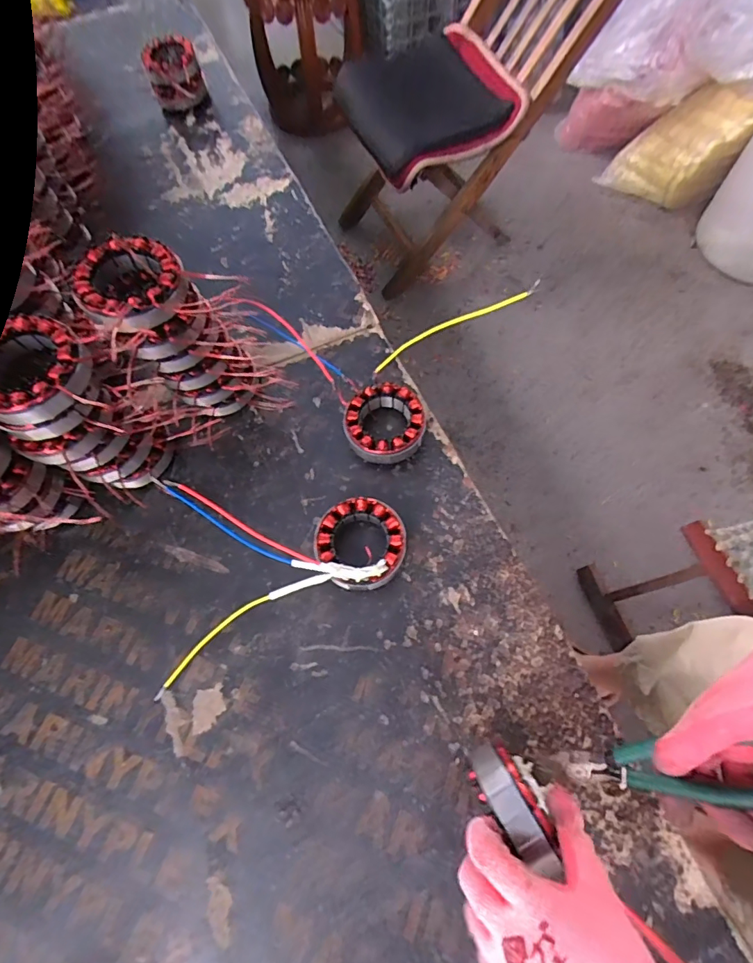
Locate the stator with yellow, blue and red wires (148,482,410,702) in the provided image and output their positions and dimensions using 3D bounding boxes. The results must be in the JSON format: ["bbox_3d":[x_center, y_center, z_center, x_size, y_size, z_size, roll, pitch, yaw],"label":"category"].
[{"bbox_3d":[-0.086,0.095,0.423,0.230,0.100,0.168,-3,67,1],"label":"stator with yellow, blue and red wires"}]

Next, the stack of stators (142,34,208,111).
[{"bbox_3d":[-0.329,-0.666,0.769,0.088,0.068,0.089,-19,68,-6],"label":"stack of stators"}]

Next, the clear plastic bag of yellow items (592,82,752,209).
[{"bbox_3d":[0.851,-0.949,1.346,0.321,0.313,0.126,26,71,12],"label":"clear plastic bag of yellow items"}]

